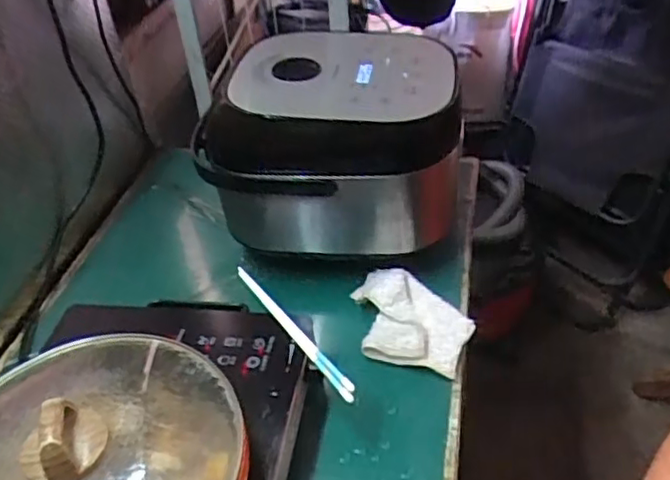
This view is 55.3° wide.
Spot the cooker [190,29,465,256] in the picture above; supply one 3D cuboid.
[{"bbox_3d":[0.002,-0.135,0.866,0.309,0.220,0.266,7,42,15],"label":"cooker"}]

